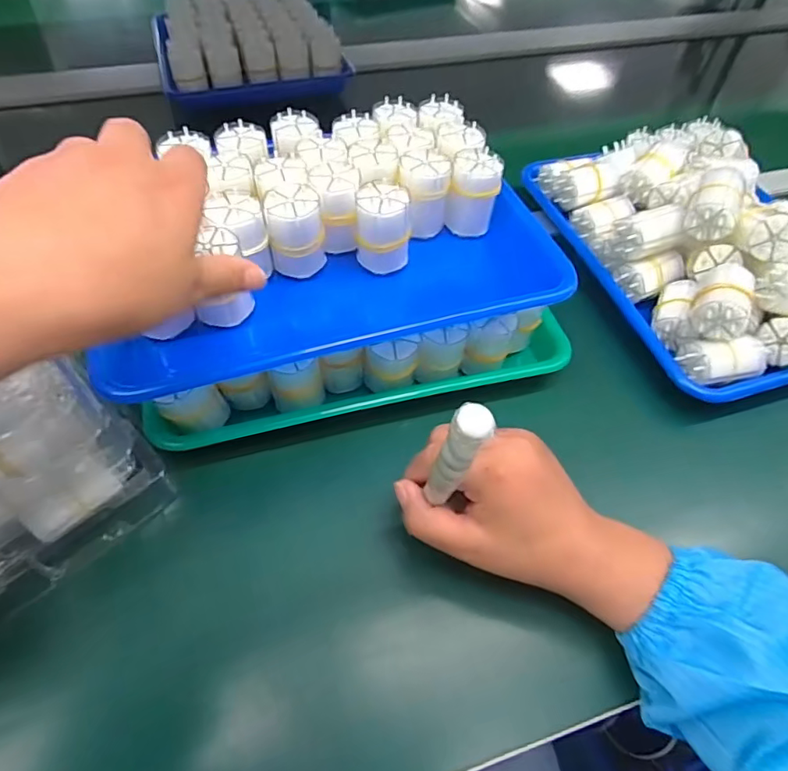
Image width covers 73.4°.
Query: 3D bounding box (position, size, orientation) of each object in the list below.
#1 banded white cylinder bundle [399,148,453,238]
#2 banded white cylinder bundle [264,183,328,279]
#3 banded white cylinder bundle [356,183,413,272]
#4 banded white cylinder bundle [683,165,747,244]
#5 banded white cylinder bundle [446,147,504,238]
[{"bbox_3d":[0.024,-0.149,0.415,0.038,0.056,0.041,7,52,3],"label":"banded white cylinder bundle"},{"bbox_3d":[-0.071,-0.110,0.388,0.039,0.059,0.037,-5,52,-6],"label":"banded white cylinder bundle"},{"bbox_3d":[-0.008,-0.115,0.391,0.033,0.060,0.032,1,52,-1],"label":"banded white cylinder bundle"},{"bbox_3d":[0.273,-0.154,0.449,0.039,0.038,0.063,25,55,16],"label":"banded white cylinder bundle"},{"bbox_3d":[0.064,-0.153,0.424,0.038,0.059,0.034,7,52,3],"label":"banded white cylinder bundle"}]

